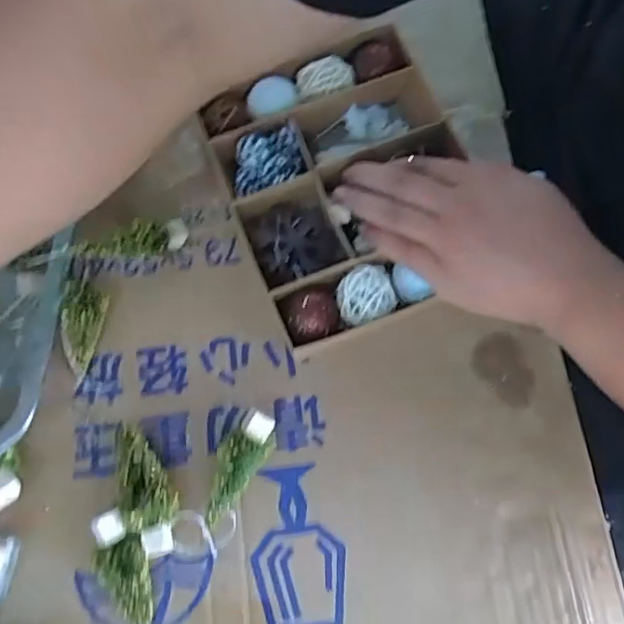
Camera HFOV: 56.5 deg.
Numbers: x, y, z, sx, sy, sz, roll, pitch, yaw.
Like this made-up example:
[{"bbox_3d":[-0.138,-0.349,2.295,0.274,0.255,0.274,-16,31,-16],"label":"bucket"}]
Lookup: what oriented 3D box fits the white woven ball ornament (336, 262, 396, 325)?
[{"bbox_3d":[0.036,-0.008,0.394,0.037,0.041,0.038,0,73,2],"label":"white woven ball ornament"}]

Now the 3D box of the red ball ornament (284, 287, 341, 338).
[{"bbox_3d":[0.001,0.005,0.395,0.035,0.032,0.032,-8,72,-2],"label":"red ball ornament"}]

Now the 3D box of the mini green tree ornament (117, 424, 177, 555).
[{"bbox_3d":[-0.104,0.108,0.366,0.027,0.029,0.085,-20,72,-5],"label":"mini green tree ornament"}]

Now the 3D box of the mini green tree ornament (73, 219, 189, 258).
[{"bbox_3d":[-0.122,-0.049,0.400,0.079,0.024,0.019,-17,70,-33],"label":"mini green tree ornament"}]

